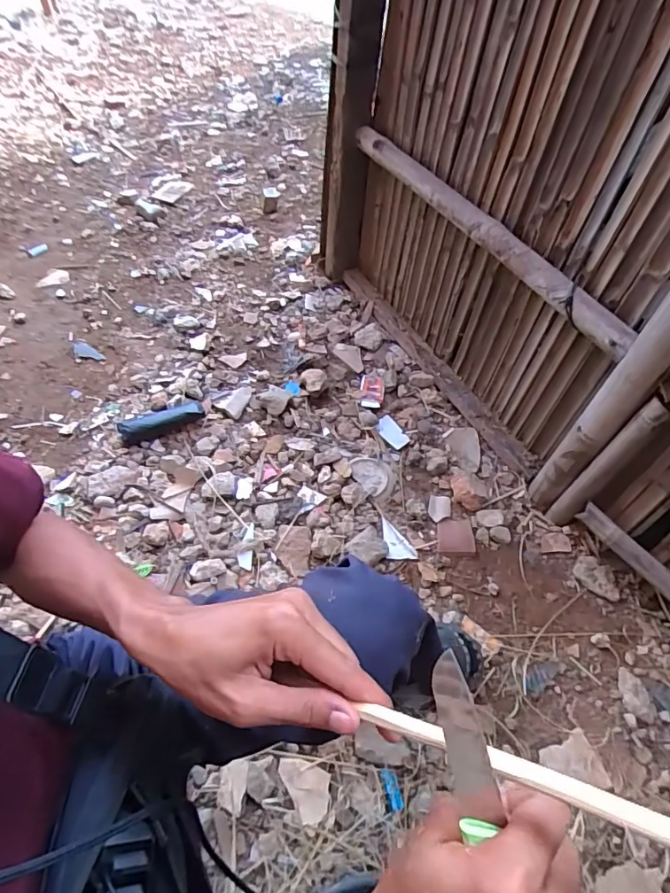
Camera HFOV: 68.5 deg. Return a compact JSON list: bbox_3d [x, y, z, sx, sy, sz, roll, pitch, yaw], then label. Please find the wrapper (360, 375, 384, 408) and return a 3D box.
[{"bbox_3d":[0.103,-0.158,1.374,0.063,0.012,0.119,5,53,3],"label":"wrapper"}]

